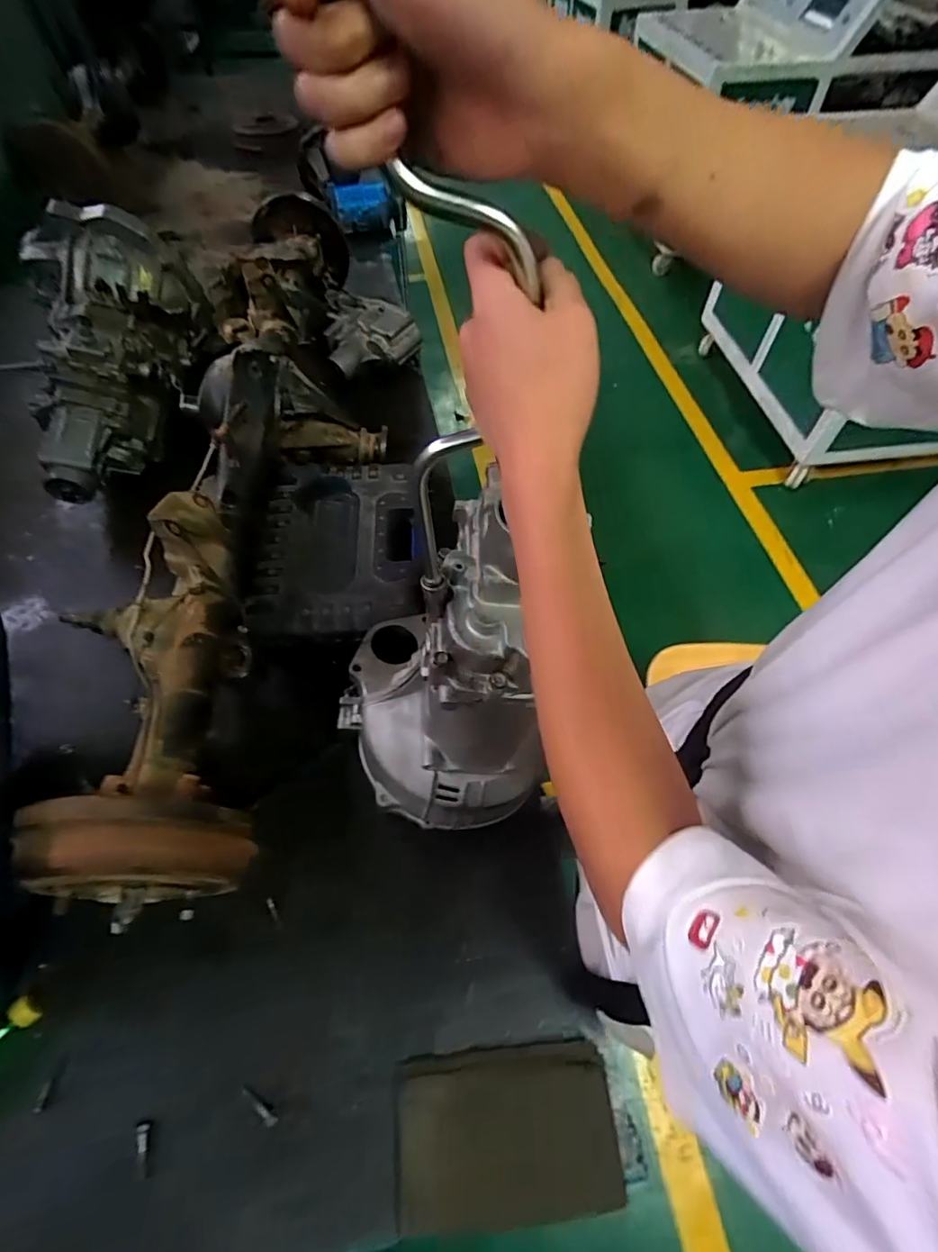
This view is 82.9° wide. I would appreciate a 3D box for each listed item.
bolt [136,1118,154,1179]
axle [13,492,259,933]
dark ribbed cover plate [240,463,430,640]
[{"bbox_3d":[-0.324,0.521,0.530,0.012,0.015,0.044,-18,60,-11],"label":"bolt"},{"bbox_3d":[-0.382,0.073,0.653,0.188,0.173,0.482,-14,59,-9],"label":"axle"},{"bbox_3d":[-0.222,-0.152,0.880,0.285,0.049,0.371,-4,58,-3],"label":"dark ribbed cover plate"}]

